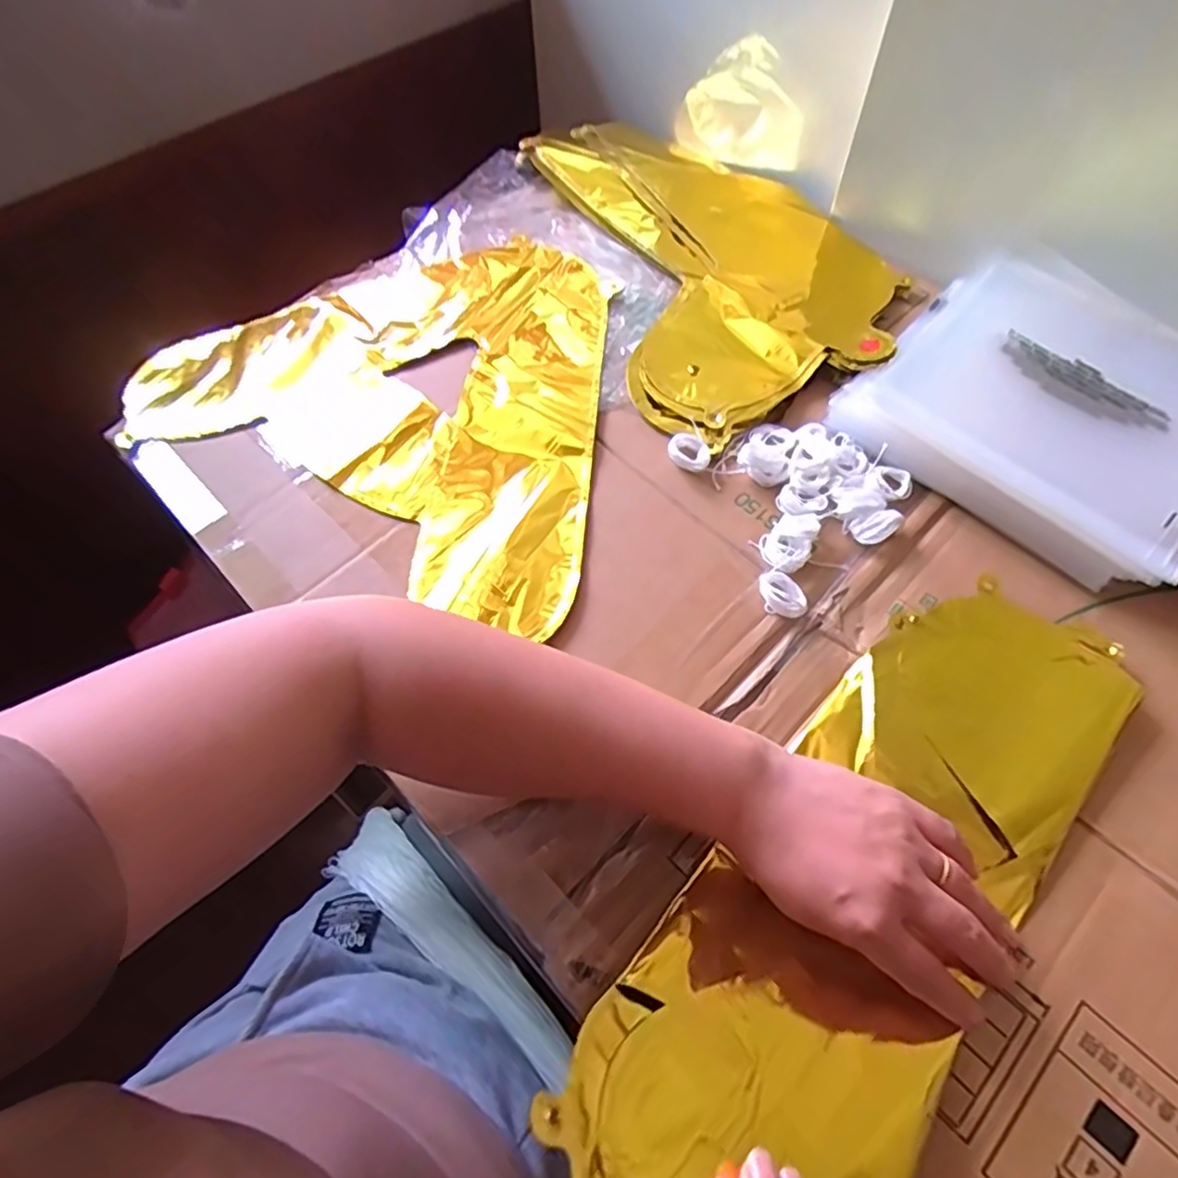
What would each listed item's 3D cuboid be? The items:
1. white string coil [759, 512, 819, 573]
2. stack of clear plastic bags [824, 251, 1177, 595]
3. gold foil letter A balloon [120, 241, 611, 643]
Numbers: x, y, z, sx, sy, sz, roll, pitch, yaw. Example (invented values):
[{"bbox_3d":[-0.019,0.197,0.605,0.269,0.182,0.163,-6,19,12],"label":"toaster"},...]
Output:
[{"bbox_3d":[0.129,-0.031,0.433,0.040,0.015,0.031,-40,67,-16],"label":"white string coil"},{"bbox_3d":[0.324,-0.133,0.468,0.220,0.031,0.227,37,71,20],"label":"stack of clear plastic bags"},{"bbox_3d":[-0.144,-0.168,0.518,0.394,0.017,0.329,19,63,12],"label":"gold foil letter A balloon"}]

